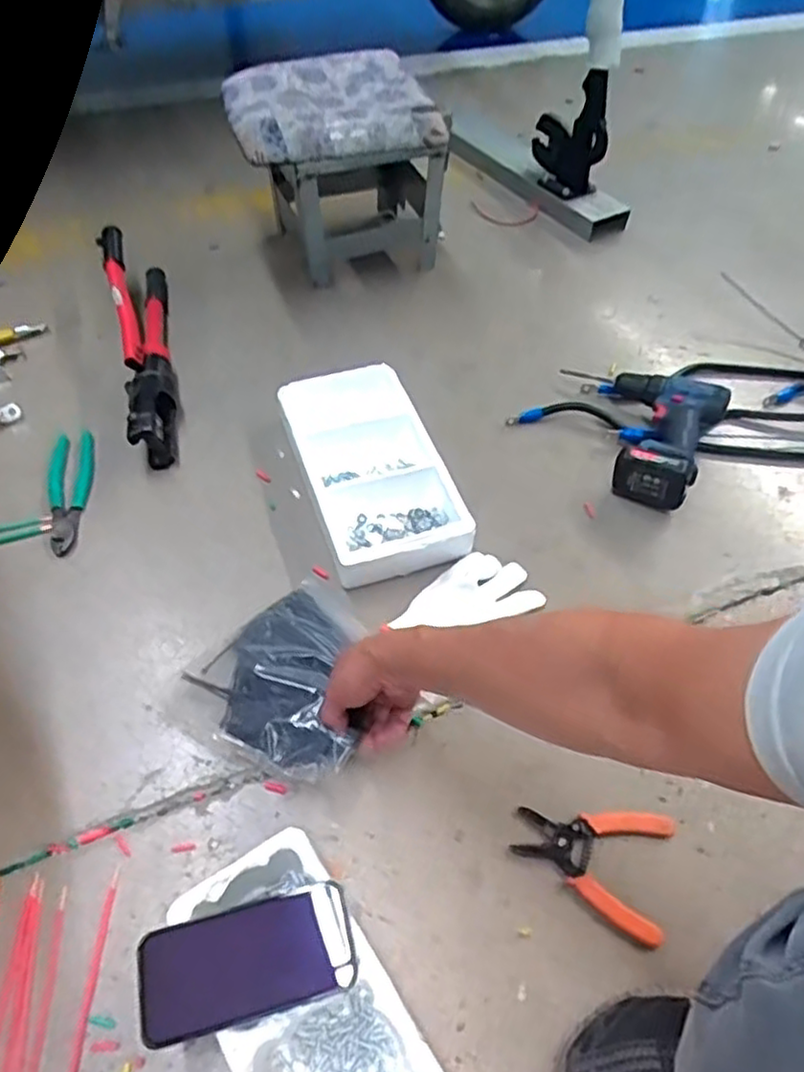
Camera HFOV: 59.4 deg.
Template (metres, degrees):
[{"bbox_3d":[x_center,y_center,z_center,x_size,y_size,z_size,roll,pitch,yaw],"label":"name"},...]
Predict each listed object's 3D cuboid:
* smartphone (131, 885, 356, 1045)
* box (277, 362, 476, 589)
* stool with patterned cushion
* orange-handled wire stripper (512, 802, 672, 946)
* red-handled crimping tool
[{"bbox_3d":[-0.118,0.322,0.536,0.155,0.009,0.076,-6,51,-16],"label":"smartphone"},{"bbox_3d":[-0.044,-0.093,0.925,0.166,0.056,0.320,-15,55,-13],"label":"box"},{"bbox_3d":[-0.110,-0.630,1.208,0.313,0.259,0.355,-9,54,-9],"label":"stool with patterned cushion"},{"bbox_3d":[0.177,0.301,0.666,0.141,0.008,0.112,16,54,10],"label":"orange-handled wire stripper"},{"bbox_3d":[-0.390,-0.298,1.056,0.078,0.090,0.465,-12,54,-11],"label":"red-handled crimping tool"}]

